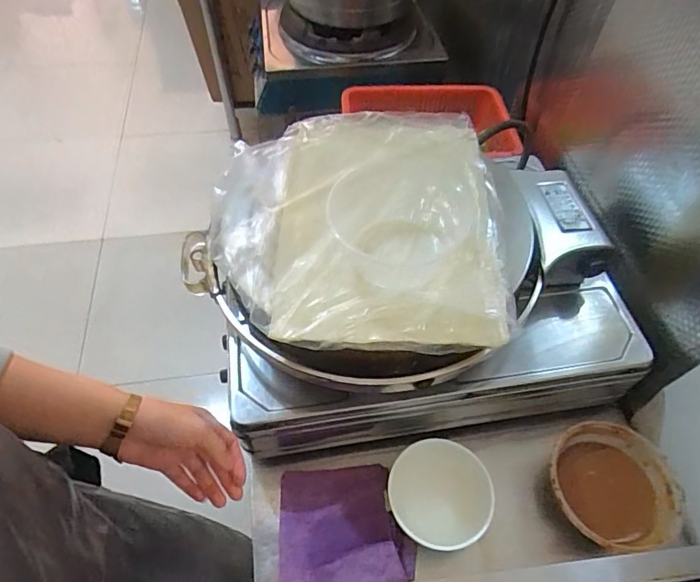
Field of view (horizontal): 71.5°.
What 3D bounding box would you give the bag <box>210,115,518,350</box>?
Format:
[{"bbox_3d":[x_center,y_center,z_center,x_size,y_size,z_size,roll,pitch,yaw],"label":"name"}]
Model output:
[{"bbox_3d":[0.013,-0.106,0.626,0.358,0.056,0.379,3,55,0],"label":"bag"}]

